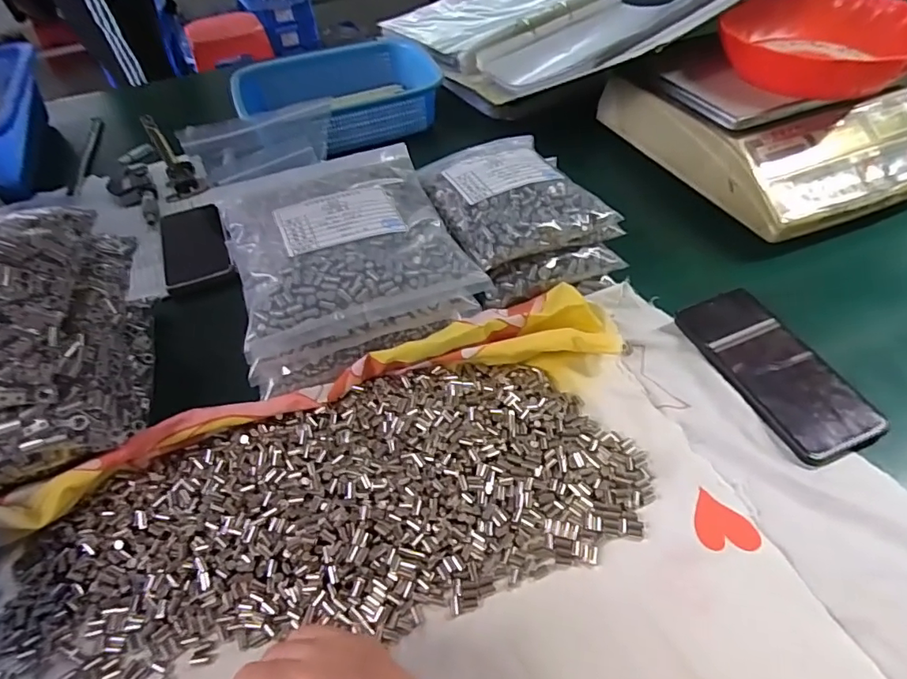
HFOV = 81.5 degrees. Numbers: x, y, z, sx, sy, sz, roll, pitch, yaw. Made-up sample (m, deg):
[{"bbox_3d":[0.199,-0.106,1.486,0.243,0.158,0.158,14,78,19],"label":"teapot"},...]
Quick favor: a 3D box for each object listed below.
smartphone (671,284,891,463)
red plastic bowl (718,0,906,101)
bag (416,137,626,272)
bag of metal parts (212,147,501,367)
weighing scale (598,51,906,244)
[{"bbox_3d":[0.263,0.020,0.430,0.075,0.014,0.161,-18,49,-11],"label":"smartphone"},{"bbox_3d":[0.404,-0.332,0.594,0.207,0.053,0.207,-3,48,3],"label":"red plastic bowl"},{"bbox_3d":[0.050,-0.146,0.504,0.134,0.035,0.175,-20,50,-12],"label":"bag"},{"bbox_3d":[-0.103,-0.102,0.470,0.185,0.051,0.221,-19,49,-11],"label":"bag of metal parts"},{"bbox_3d":[0.384,-0.277,0.634,0.258,0.099,0.329,-21,50,-13],"label":"weighing scale"}]

